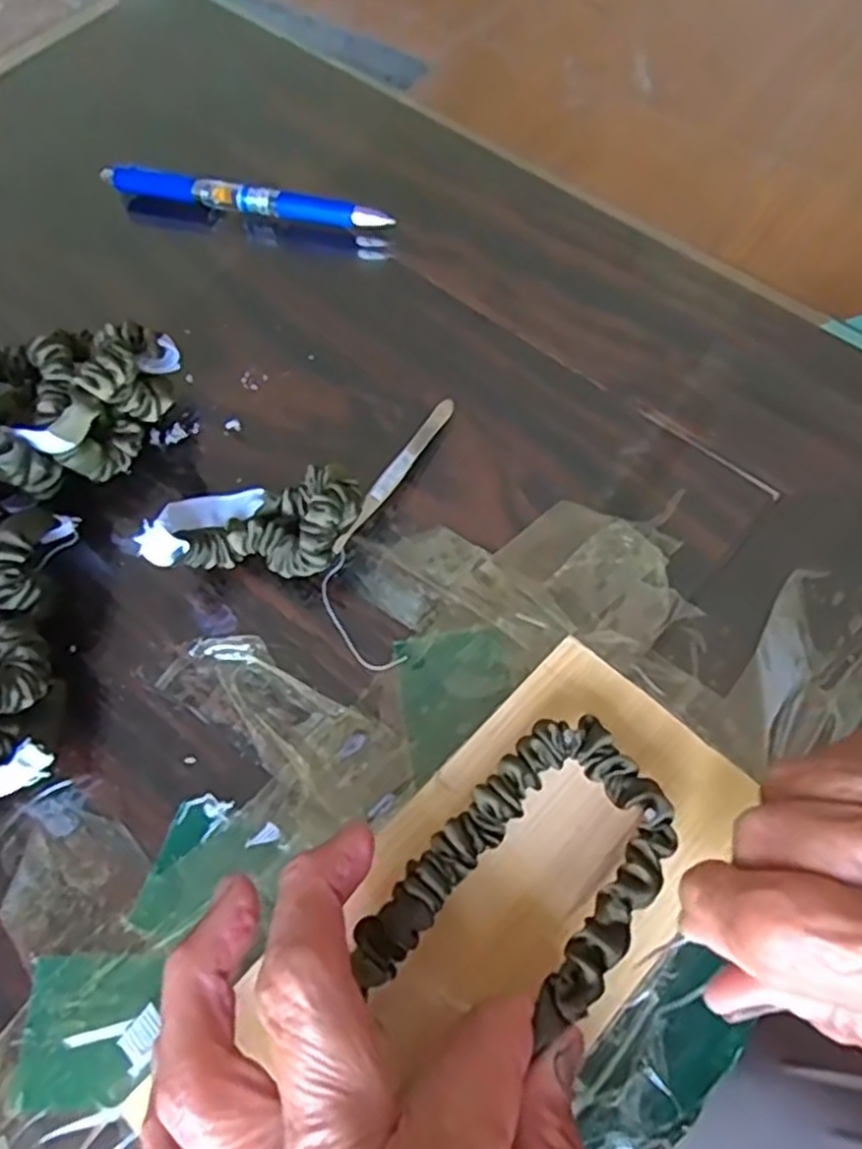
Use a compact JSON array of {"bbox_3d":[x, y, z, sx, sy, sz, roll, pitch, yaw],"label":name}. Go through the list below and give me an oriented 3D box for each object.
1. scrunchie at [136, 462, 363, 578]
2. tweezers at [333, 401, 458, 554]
[{"bbox_3d":[-0.063,-0.018,0.287,0.073,0.038,0.039,-7,64,-1],"label":"scrunchie"},{"bbox_3d":[-0.014,-0.040,0.306,0.008,0.008,0.091,24,54,13],"label":"tweezers"}]

